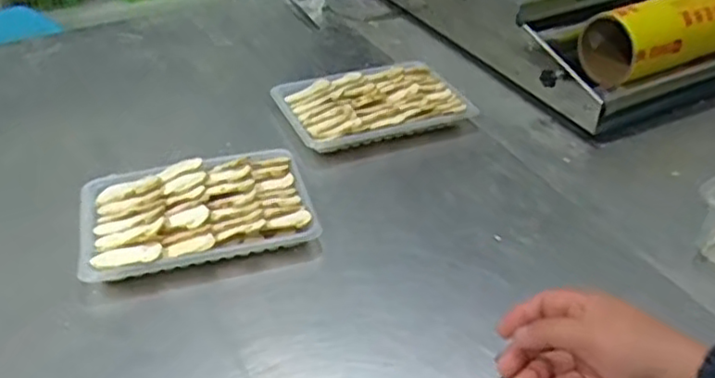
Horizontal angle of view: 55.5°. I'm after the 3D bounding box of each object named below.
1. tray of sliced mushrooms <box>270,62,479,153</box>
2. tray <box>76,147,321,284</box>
[{"bbox_3d":[0.019,-0.099,0.787,0.203,0.029,0.130,-14,41,-17],"label":"tray of sliced mushrooms"},{"bbox_3d":[-0.153,0.019,0.637,0.208,0.029,0.135,-10,40,-14],"label":"tray"}]

